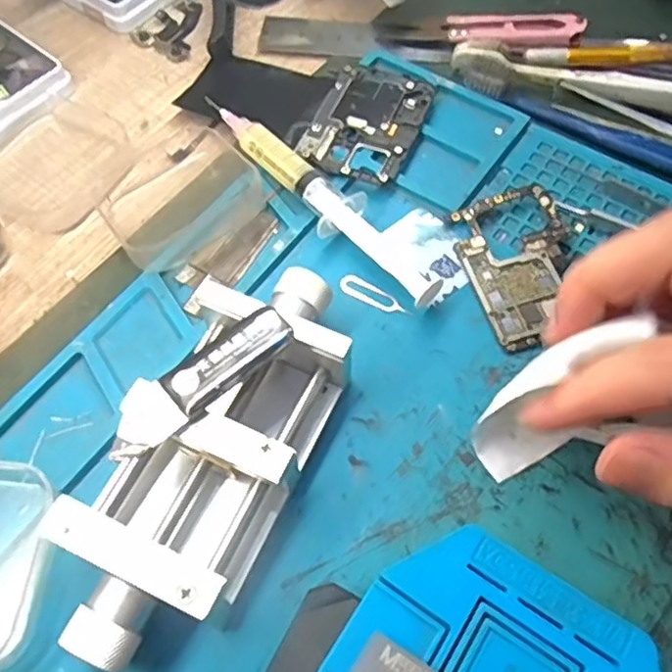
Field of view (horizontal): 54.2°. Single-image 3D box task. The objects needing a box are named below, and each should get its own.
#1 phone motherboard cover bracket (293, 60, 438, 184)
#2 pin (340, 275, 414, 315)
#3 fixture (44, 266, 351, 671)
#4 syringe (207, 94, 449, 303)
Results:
[{"bbox_3d":[0.015,-0.099,0.304,0.047,0.006,0.070,20,63,12],"label":"phone motherboard cover bracket"},{"bbox_3d":[0.016,-0.016,0.263,0.031,0.004,0.008,26,70,13],"label":"pin"},{"bbox_3d":[-0.039,0.037,0.216,0.053,0.031,0.135,22,64,13],"label":"fixture"},{"bbox_3d":[-0.009,-0.061,0.278,0.021,0.017,0.138,-38,67,-18],"label":"syringe"}]

